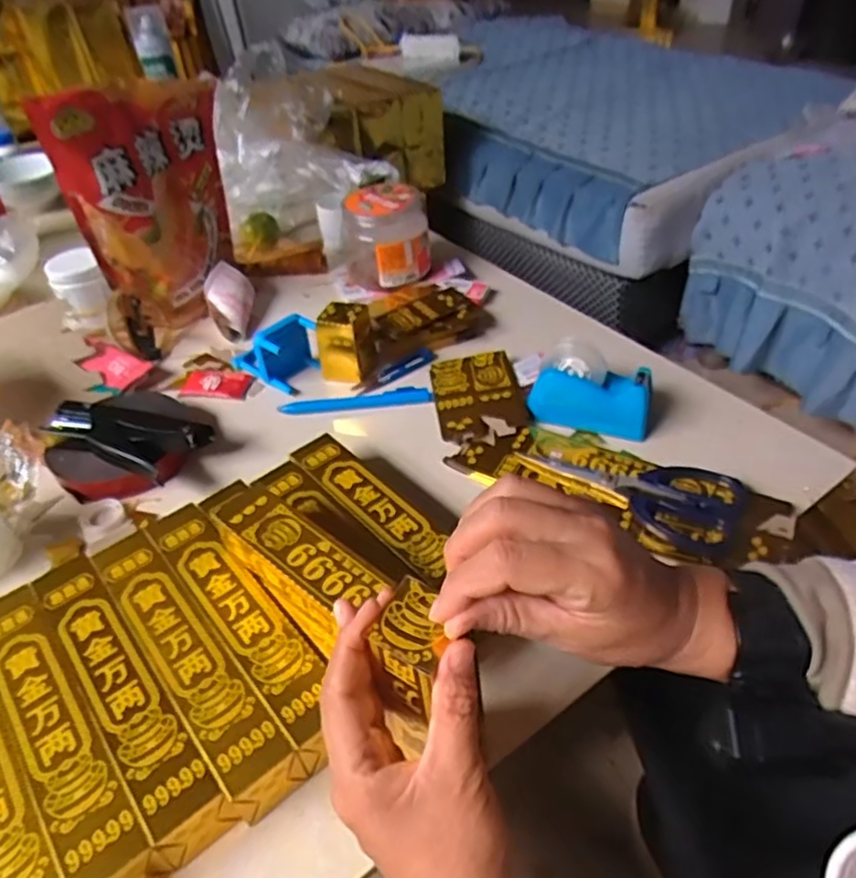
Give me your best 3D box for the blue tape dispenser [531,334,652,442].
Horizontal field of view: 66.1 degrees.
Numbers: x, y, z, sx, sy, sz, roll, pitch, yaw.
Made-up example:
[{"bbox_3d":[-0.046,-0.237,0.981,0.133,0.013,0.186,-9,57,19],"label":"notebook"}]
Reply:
[{"bbox_3d":[0.156,-0.050,0.627,0.113,0.069,0.044,10,44,15],"label":"blue tape dispenser"}]

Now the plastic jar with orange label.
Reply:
[{"bbox_3d":[-0.054,-0.254,0.841,0.110,0.108,0.101,-7,42,-3],"label":"plastic jar with orange label"}]

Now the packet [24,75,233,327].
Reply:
[{"bbox_3d":[-0.303,-0.259,0.758,0.184,0.264,0.052,-35,51,-29],"label":"packet"}]

